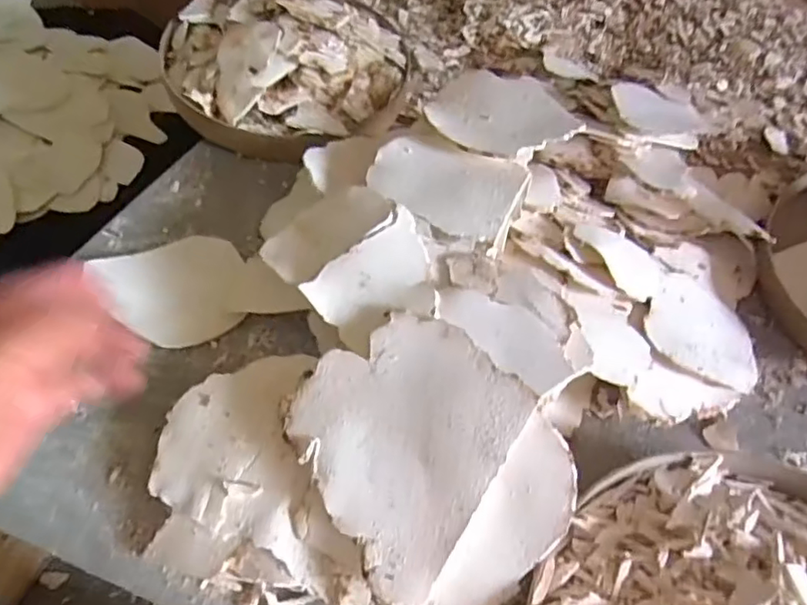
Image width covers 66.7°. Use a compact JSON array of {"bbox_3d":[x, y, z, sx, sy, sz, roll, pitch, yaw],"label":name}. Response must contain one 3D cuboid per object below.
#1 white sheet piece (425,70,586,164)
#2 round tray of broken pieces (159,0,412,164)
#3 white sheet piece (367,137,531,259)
[{"bbox_3d":[0.096,-0.205,0.646,0.140,0.016,0.168,-10,52,-11],"label":"white sheet piece"},{"bbox_3d":[-0.148,-0.300,0.755,0.288,0.117,0.257,16,52,11],"label":"round tray of broken pieces"},{"bbox_3d":[0.037,-0.105,0.574,0.142,0.019,0.104,16,56,12],"label":"white sheet piece"}]

